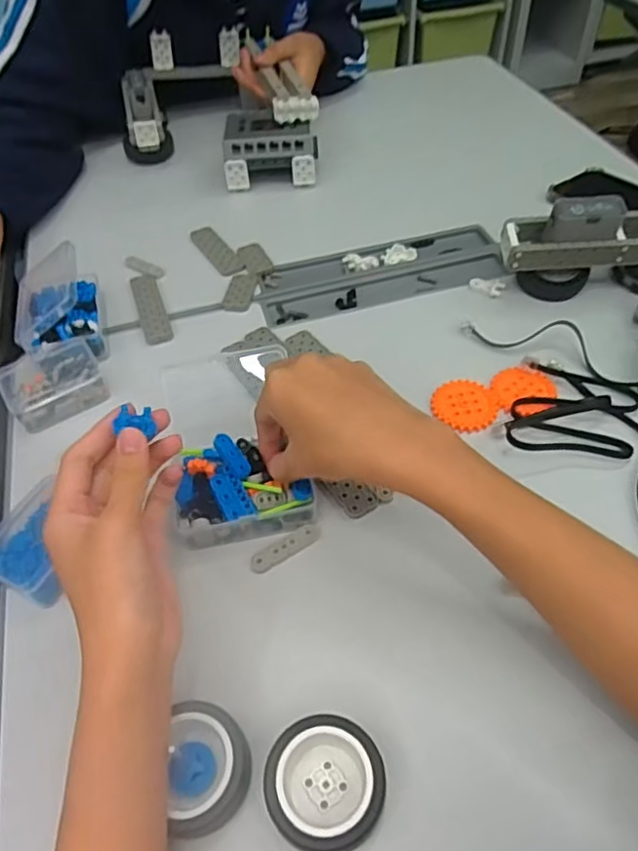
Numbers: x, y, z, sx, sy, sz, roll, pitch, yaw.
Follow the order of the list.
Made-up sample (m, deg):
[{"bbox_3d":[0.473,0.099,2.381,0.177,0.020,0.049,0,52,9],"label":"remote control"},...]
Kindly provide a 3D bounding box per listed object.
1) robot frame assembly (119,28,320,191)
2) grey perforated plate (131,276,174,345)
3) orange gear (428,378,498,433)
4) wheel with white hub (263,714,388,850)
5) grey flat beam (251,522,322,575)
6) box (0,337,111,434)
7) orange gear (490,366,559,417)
[{"bbox_3d":[-0.125,-0.383,0.742,0.220,0.096,0.233,-7,50,-3],"label":"robot frame assembly"},{"bbox_3d":[-0.157,-0.112,0.568,0.025,0.007,0.101,-17,51,-11],"label":"grey perforated plate"},{"bbox_3d":[0.114,-0.017,0.481,0.049,0.004,0.051,-2,50,2],"label":"orange gear"},{"bbox_3d":[0.004,0.183,0.310,0.058,0.026,0.057,-2,50,2],"label":"wheel with white hub"},{"bbox_3d":[-0.022,0.081,0.407,0.051,0.004,0.013,-28,54,-19],"label":"grey flat beam"},{"bbox_3d":[-0.219,-0.037,0.502,0.073,0.028,0.065,-29,54,-19],"label":"box"},{"bbox_3d":[0.162,-0.027,0.478,0.048,0.006,0.050,-2,50,2],"label":"orange gear"}]

